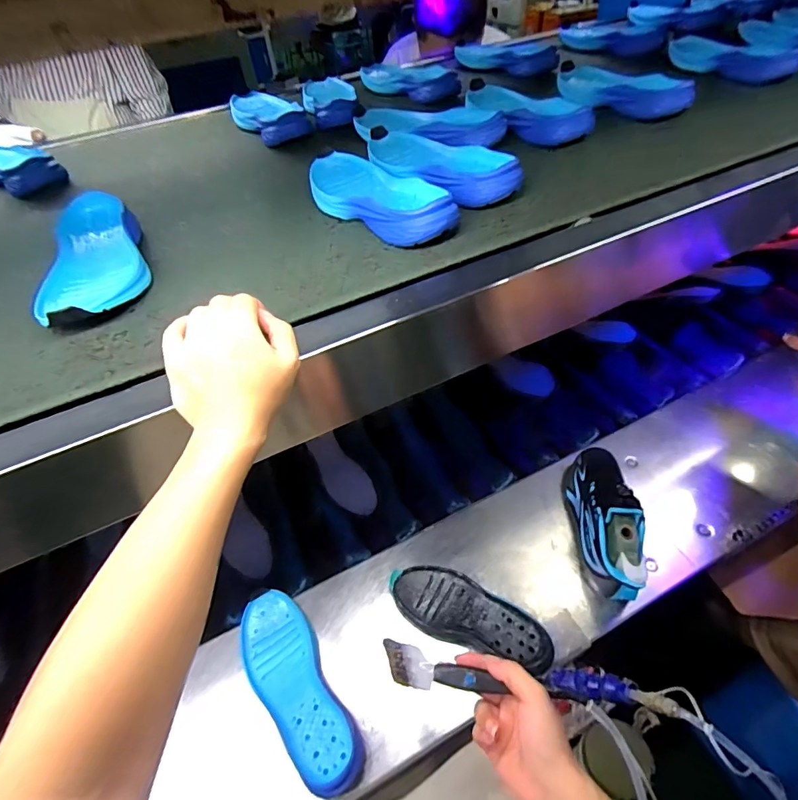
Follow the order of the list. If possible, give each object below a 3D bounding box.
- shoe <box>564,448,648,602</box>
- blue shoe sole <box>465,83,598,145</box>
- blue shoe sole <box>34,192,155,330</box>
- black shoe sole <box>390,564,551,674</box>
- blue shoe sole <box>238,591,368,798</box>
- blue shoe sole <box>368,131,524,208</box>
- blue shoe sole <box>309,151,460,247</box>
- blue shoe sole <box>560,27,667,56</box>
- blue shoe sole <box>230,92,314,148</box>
[{"bbox_3d":[0.288,0.160,0.647,0.082,0.107,0.234,5,48,10],"label":"shoe"},{"bbox_3d":[0.175,-0.424,0.677,0.105,0.044,0.246,-17,48,-10],"label":"blue shoe sole"},{"bbox_3d":[-0.315,-0.149,0.480,0.090,0.046,0.229,-16,47,-9],"label":"blue shoe sole"},{"bbox_3d":[0.090,0.281,0.600,0.210,0.037,0.080,16,51,20],"label":"black shoe sole"},{"bbox_3d":[-0.124,0.347,0.553,0.079,0.033,0.229,-27,50,-19],"label":"blue shoe sole"},{"bbox_3d":[0.039,-0.287,0.561,0.091,0.039,0.240,-33,52,-23],"label":"blue shoe sole"},{"bbox_3d":[-0.026,-0.236,0.531,0.098,0.038,0.239,-34,53,-24],"label":"blue shoe sole"},{"bbox_3d":[0.416,-0.732,0.925,0.085,0.036,0.231,-25,50,-17],"label":"blue shoe sole"},{"bbox_3d":[-0.217,-0.471,0.760,0.096,0.036,0.203,-22,49,-15],"label":"blue shoe sole"}]

